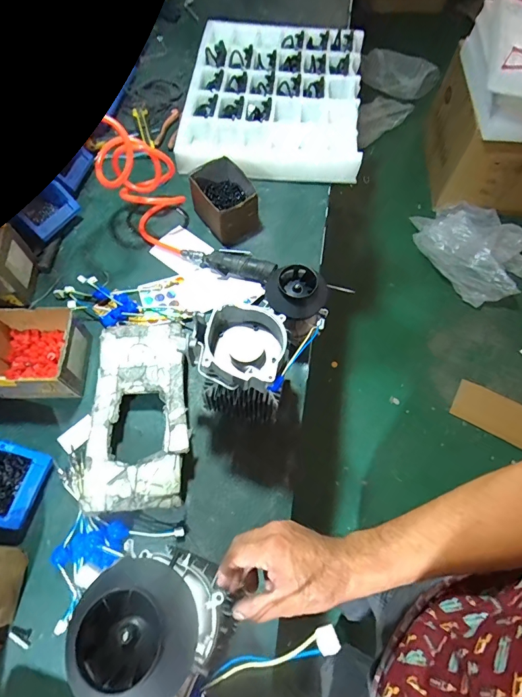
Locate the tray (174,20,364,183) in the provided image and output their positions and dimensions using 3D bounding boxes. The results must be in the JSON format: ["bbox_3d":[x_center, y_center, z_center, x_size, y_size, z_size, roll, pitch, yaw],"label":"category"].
[{"bbox_3d":[0.034,-0.619,0.966,0.410,0.097,0.485,5,65,3],"label":"tray"}]

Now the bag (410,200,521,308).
[{"bbox_3d":[0.890,-0.452,1.681,0.497,0.210,0.443,39,71,16],"label":"bag"}]

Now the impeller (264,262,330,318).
[{"bbox_3d":[0.061,-0.100,0.683,0.102,0.044,0.082,19,67,9],"label":"impeller"}]

